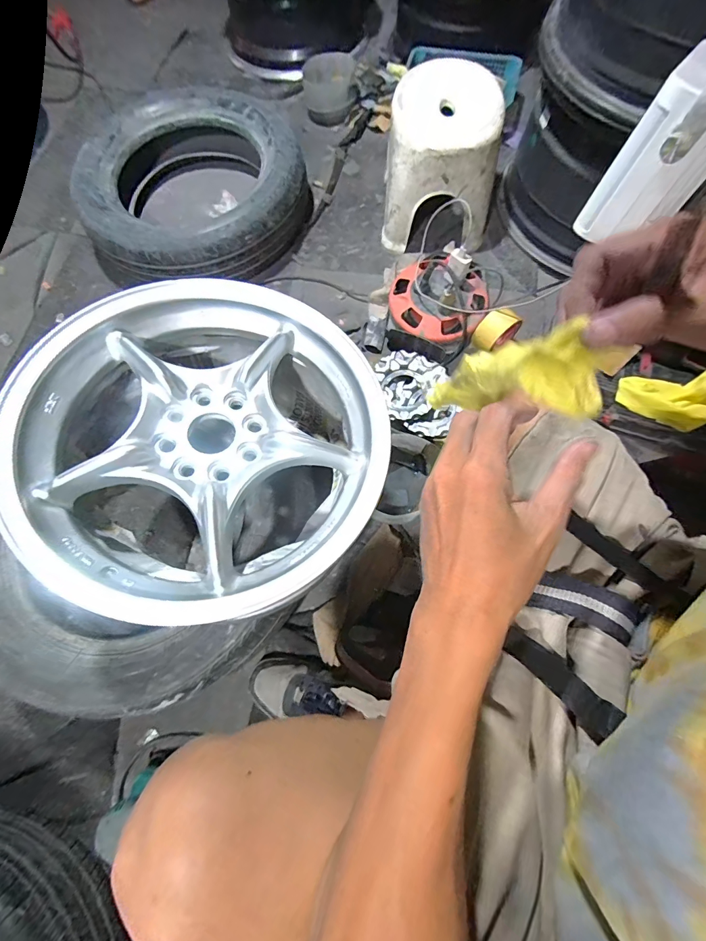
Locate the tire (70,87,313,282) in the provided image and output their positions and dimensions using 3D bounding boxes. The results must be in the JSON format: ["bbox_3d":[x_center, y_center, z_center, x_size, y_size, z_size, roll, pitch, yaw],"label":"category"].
[{"bbox_3d":[-0.369,-0.643,0.881,0.482,0.148,0.465,-1,72,2],"label":"tire"}]

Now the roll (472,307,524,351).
[{"bbox_3d":[0.299,-0.296,0.782,0.082,0.072,0.059,-42,75,-10],"label":"roll"}]

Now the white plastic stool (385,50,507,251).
[{"bbox_3d":[0.198,-0.691,0.856,0.234,0.234,0.224,5,73,4],"label":"white plastic stool"}]

